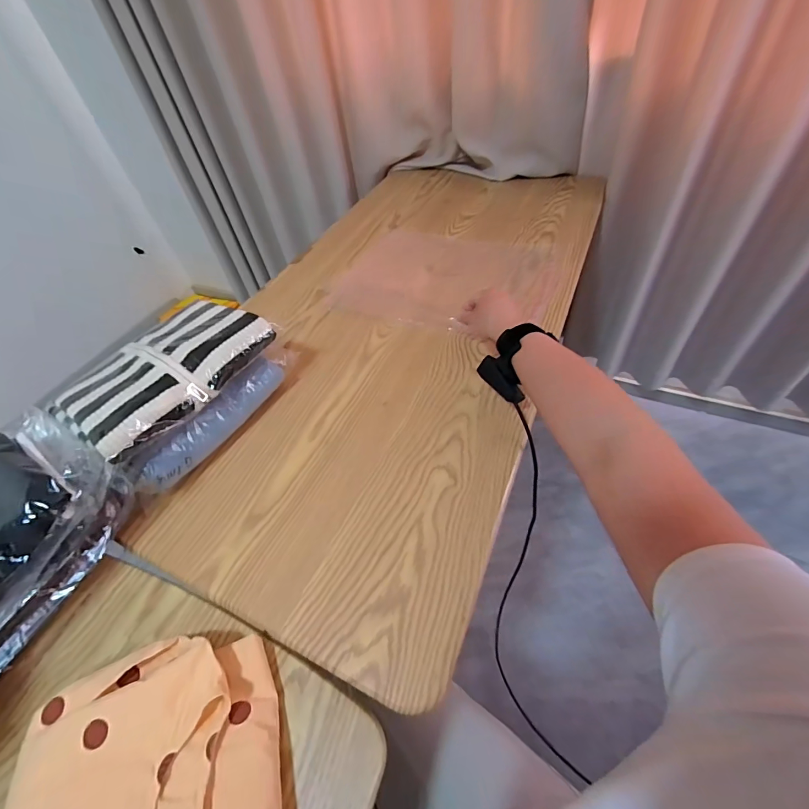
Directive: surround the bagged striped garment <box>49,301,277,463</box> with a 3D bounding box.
[{"bbox_3d":[-0.315,-0.054,0.502,0.166,0.039,0.240,24,57,24],"label":"bagged striped garment"}]

